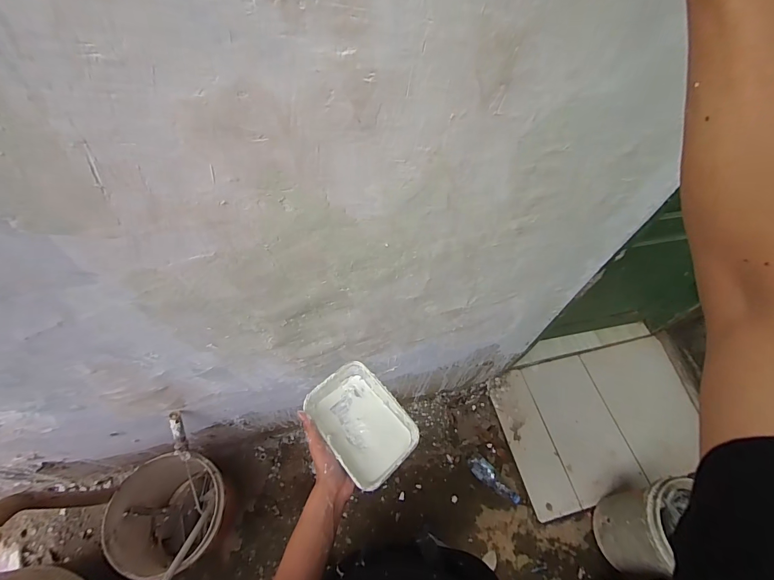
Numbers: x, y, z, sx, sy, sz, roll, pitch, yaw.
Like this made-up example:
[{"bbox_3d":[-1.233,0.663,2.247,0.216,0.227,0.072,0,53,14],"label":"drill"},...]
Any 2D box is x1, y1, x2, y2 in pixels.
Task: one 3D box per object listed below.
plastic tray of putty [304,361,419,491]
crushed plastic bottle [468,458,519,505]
[{"bbox_3d":[-0.041,0.212,0.579,0.118,0.042,0.173,-34,65,-23],"label":"plastic tray of putty"},{"bbox_3d":[0.439,0.792,1.486,0.076,0.051,0.246,-38,67,-25],"label":"crushed plastic bottle"}]

